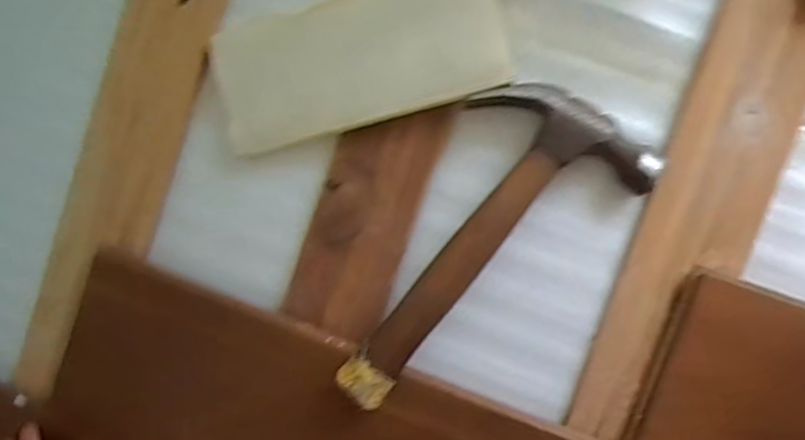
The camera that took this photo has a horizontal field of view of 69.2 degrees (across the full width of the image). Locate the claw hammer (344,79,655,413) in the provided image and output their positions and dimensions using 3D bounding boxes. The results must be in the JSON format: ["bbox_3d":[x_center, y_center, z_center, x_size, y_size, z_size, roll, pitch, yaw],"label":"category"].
[{"bbox_3d":[0.047,0.004,0.451,0.290,0.050,0.137,-39,87,7],"label":"claw hammer"}]

